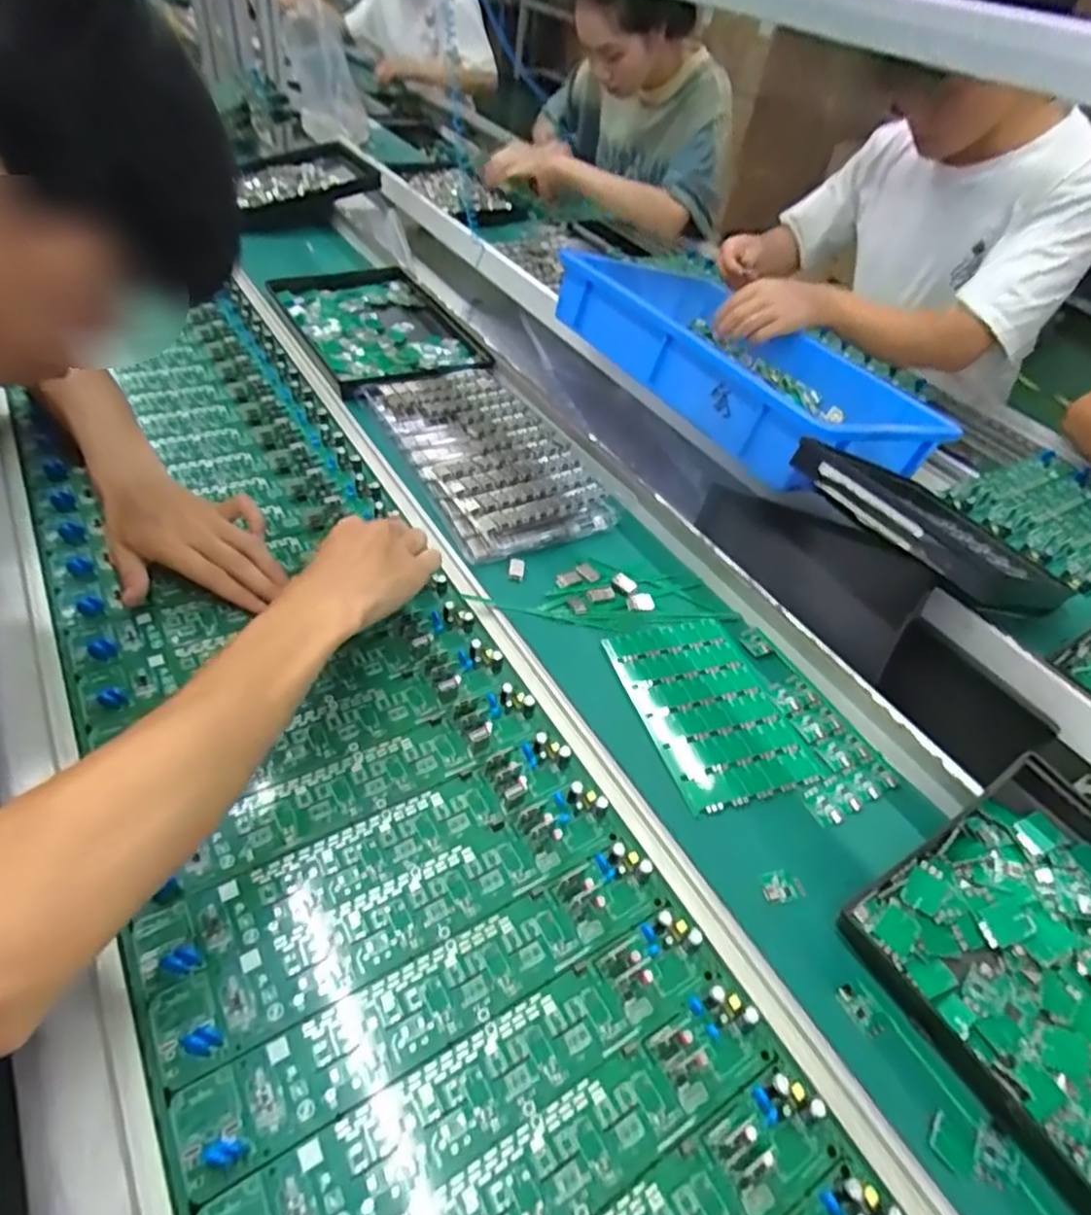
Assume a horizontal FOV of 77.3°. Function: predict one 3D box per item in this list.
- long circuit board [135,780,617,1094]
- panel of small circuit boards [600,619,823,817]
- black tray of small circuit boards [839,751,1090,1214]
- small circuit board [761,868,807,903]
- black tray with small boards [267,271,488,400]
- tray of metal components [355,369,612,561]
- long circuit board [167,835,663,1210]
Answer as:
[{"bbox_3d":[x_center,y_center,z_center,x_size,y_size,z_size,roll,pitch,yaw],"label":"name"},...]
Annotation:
[{"bbox_3d":[-0.080,0.177,0.399,0.273,0.014,0.048,-21,53,-24],"label":"long circuit board"},{"bbox_3d":[0.124,0.076,0.529,0.107,0.007,0.162,-12,50,-17],"label":"panel of small circuit boards"},{"bbox_3d":[0.305,0.212,0.378,0.172,0.026,0.206,-33,58,-13],"label":"black tray of small circuit boards"},{"bbox_3d":[0.150,0.176,0.433,0.026,0.004,0.020,-9,49,-14],"label":"small circuit board"},{"bbox_3d":[-0.221,-0.372,0.893,0.200,0.018,0.332,-22,53,-24],"label":"black tray with small boards"},{"bbox_3d":[-0.062,-0.165,0.711,0.155,0.024,0.305,-18,52,-22],"label":"tray of metal components"},{"bbox_3d":[-0.053,0.209,0.374,0.271,0.011,0.050,-22,53,-25],"label":"long circuit board"}]

